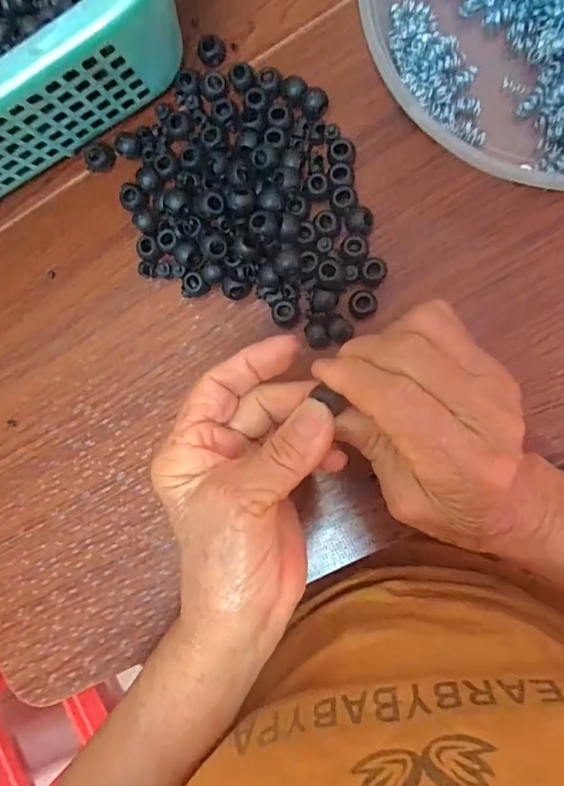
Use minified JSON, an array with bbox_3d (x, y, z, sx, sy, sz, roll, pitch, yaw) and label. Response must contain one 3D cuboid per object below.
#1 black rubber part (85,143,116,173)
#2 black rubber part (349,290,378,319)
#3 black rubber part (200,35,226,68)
[{"bbox_3d":[-0.112,-0.145,0.297,0.016,0.009,0.017,0,91,9],"label":"black rubber part"},{"bbox_3d":[0.045,-0.049,0.269,0.015,0.013,0.015,0,91,9],"label":"black rubber part"},{"bbox_3d":[-0.041,-0.200,0.284,0.014,0.007,0.015,0,91,9],"label":"black rubber part"}]

